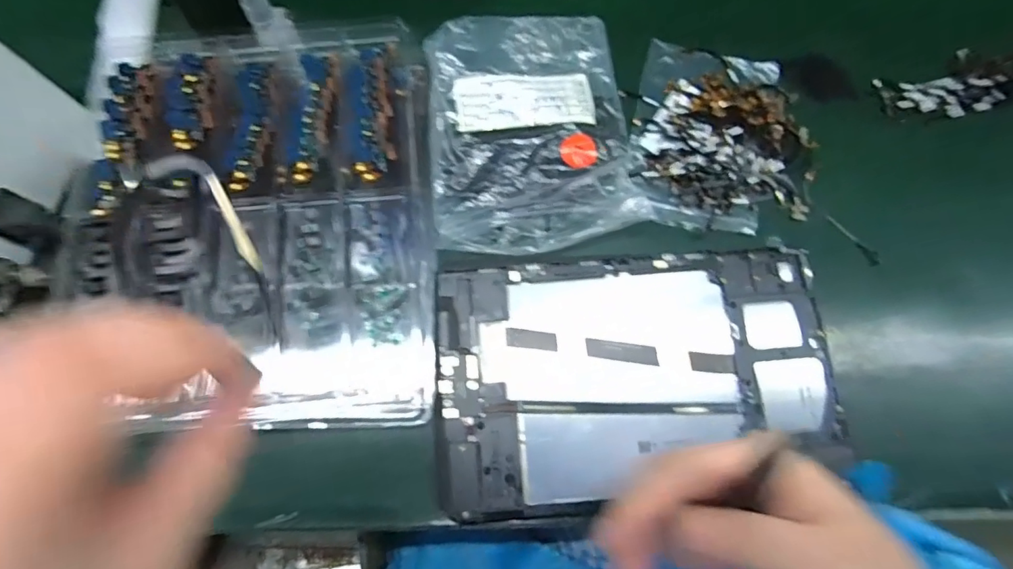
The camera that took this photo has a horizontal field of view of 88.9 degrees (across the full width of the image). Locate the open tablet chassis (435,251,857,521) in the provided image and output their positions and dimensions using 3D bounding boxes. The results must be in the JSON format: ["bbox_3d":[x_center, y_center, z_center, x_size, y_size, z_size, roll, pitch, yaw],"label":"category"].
[{"bbox_3d":[0.079,0.055,0.315,0.236,0.008,0.143,-4,74,-2],"label":"open tablet chassis"}]

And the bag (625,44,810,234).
[{"bbox_3d":[0.160,-0.110,0.384,0.125,0.013,0.148,11,73,2],"label":"bag"}]

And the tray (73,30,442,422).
[{"bbox_3d":[-0.159,-0.050,0.336,0.214,0.018,0.278,-4,72,-4],"label":"tray"}]

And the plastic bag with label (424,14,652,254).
[{"bbox_3d":[0.018,-0.111,0.370,0.143,0.040,0.173,-9,73,-4],"label":"plastic bag with label"}]

